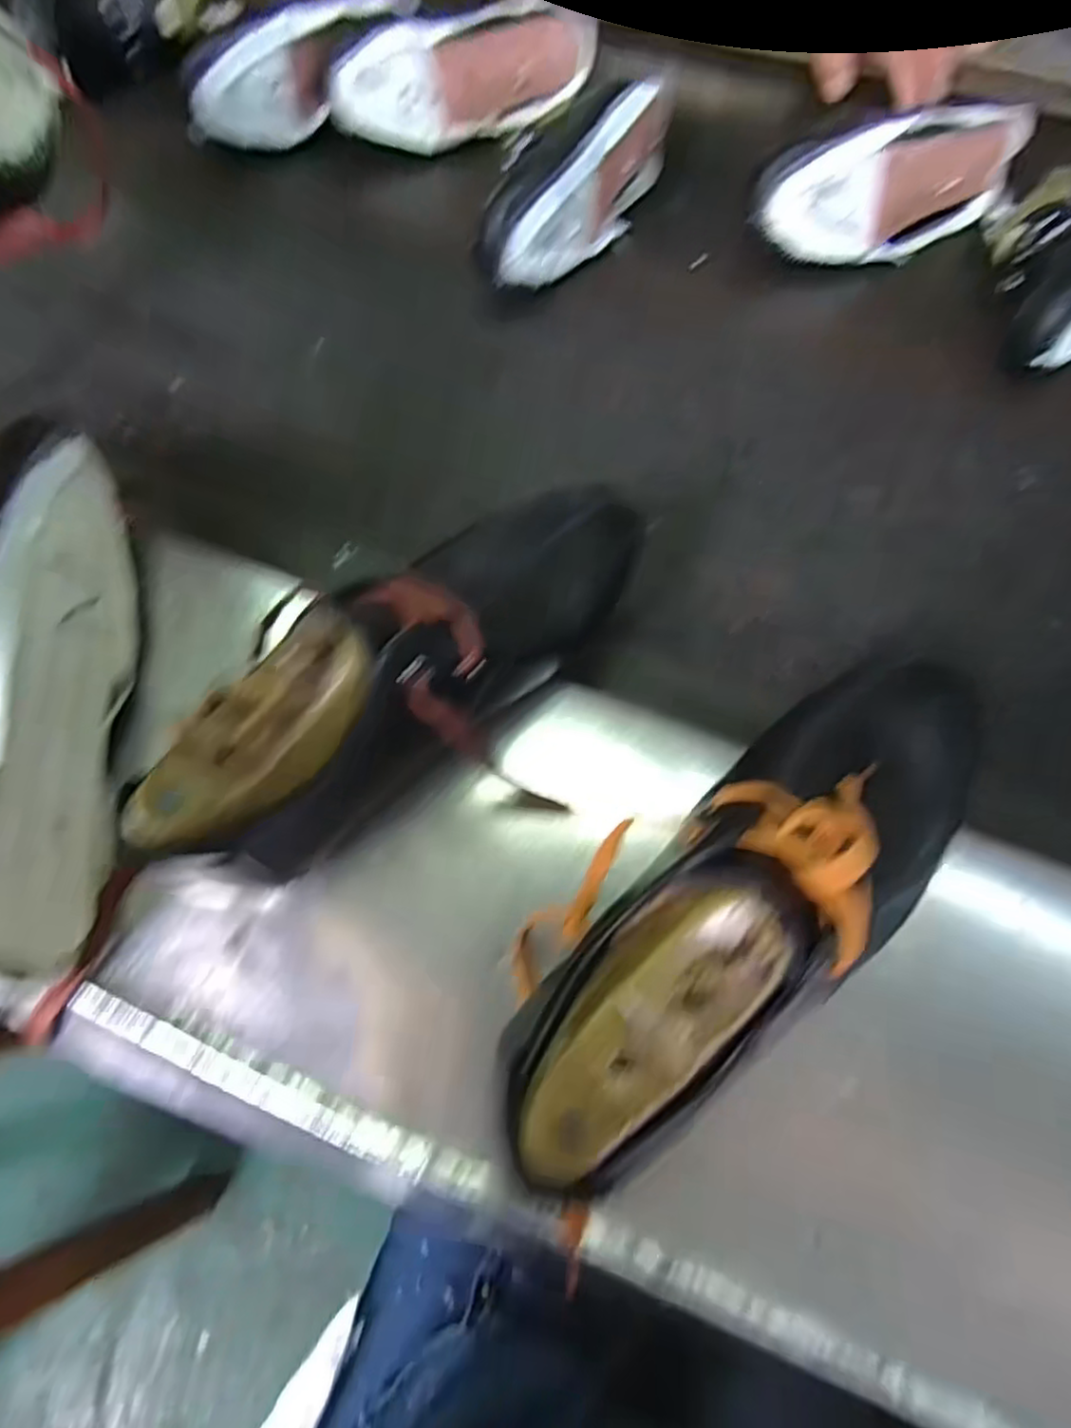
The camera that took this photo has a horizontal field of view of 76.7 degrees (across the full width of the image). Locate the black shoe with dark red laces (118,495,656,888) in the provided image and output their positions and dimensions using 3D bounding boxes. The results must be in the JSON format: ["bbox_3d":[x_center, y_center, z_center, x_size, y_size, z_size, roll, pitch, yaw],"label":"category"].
[{"bbox_3d":[-0.044,-0.003,0.296,0.245,0.107,0.097,-38,76,-23],"label":"black shoe with dark red laces"}]

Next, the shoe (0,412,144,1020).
[{"bbox_3d":[-0.256,-0.010,0.305,0.098,0.081,0.270,-4,70,-2],"label":"shoe"}]

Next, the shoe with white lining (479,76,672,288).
[{"bbox_3d":[0.034,-0.394,0.505,0.057,0.077,0.210,28,72,9],"label":"shoe with white lining"}]

